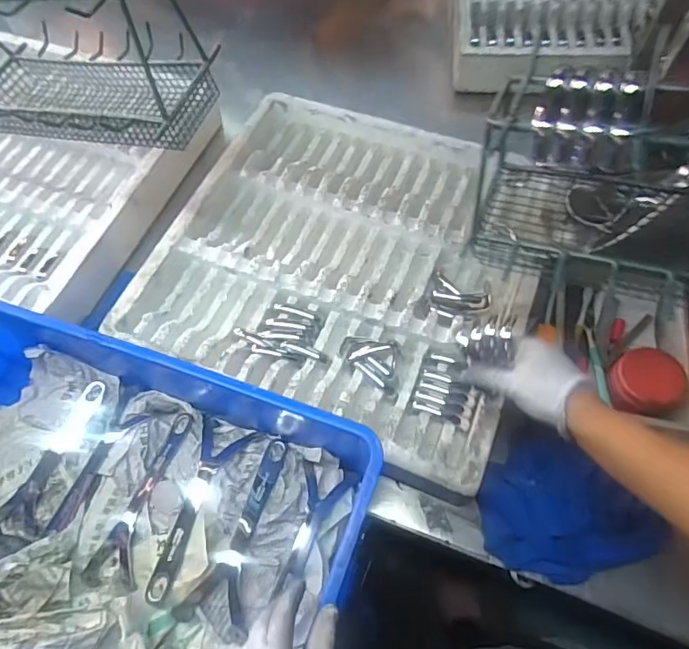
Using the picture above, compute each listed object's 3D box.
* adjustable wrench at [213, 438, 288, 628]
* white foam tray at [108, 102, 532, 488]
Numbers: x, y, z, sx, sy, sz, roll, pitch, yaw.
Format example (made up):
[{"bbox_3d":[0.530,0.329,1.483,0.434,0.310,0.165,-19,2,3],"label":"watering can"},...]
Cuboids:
[{"bbox_3d":[-0.111,0.233,0.583,0.046,0.016,0.204,11,65,8],"label":"adjustable wrench"},{"bbox_3d":[0.009,-0.096,0.760,0.549,0.063,0.518,22,67,13],"label":"white foam tray"}]

